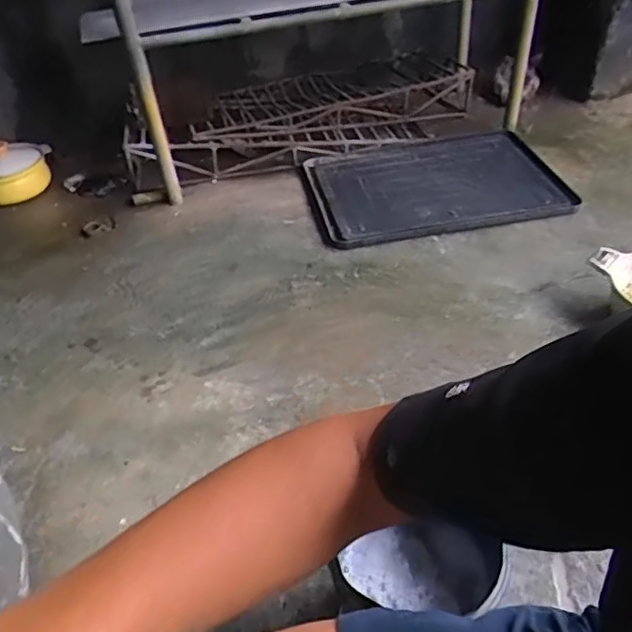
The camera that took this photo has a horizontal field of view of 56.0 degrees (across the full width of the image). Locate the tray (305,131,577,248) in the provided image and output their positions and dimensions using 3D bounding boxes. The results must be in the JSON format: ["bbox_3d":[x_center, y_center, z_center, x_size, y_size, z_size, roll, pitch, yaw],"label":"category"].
[{"bbox_3d":[0.355,-0.420,1.831,0.763,0.029,0.545,-12,42,-9],"label":"tray"}]

